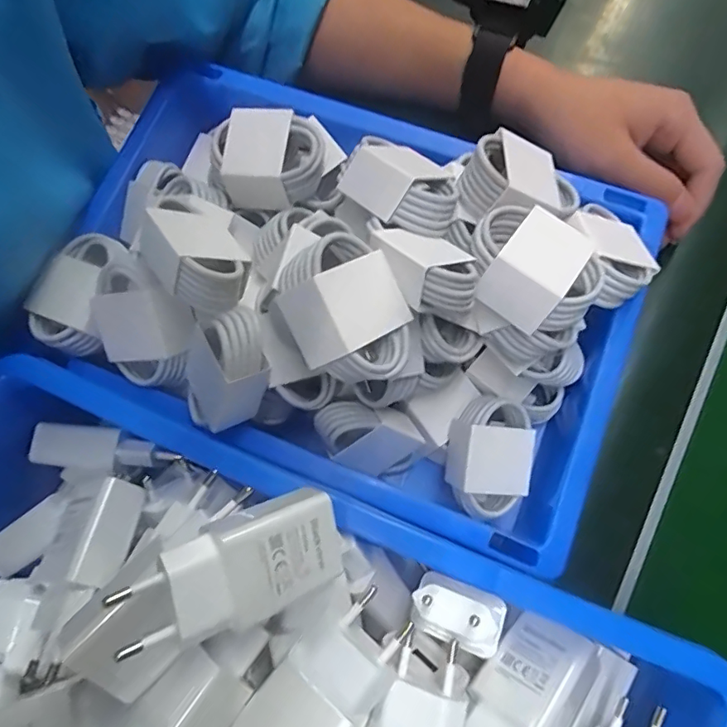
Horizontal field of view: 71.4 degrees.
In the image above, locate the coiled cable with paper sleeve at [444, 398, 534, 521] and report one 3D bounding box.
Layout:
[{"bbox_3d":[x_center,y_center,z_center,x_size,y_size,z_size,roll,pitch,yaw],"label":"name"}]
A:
[{"bbox_3d":[0.068,0.049,0.270,0.042,0.025,0.063,8,78,2],"label":"coiled cable with paper sleeve"}]

